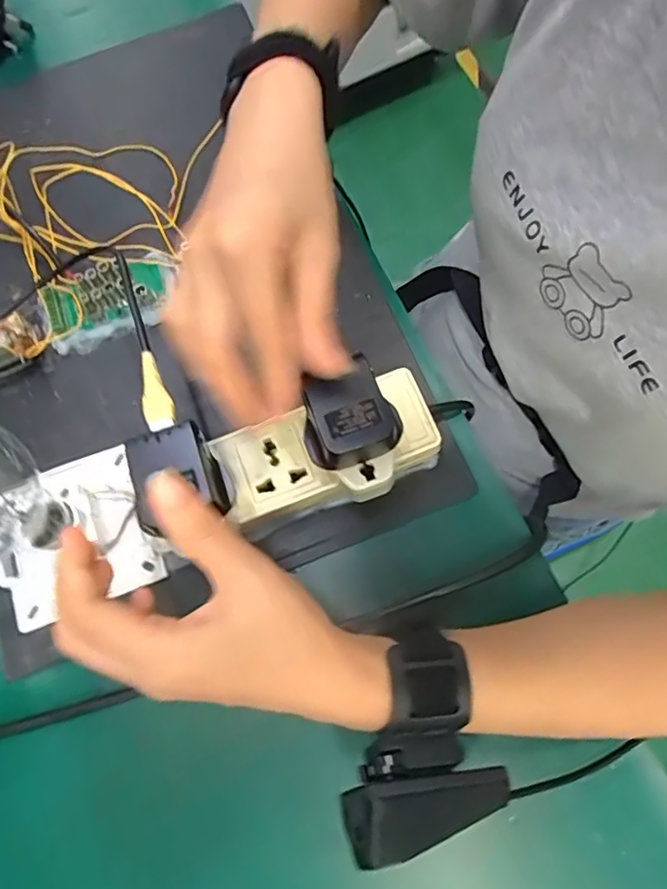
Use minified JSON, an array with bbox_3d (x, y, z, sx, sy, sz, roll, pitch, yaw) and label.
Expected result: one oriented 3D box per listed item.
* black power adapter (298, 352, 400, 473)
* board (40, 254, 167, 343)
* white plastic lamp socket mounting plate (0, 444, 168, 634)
[{"bbox_3d":[0.006,-0.013,0.268,0.042,0.027,0.044,-20,70,-2],"label":"black power adapter"},{"bbox_3d":[-0.156,-0.102,0.372,0.078,0.021,0.043,-20,70,-2],"label":"board"},{"bbox_3d":[-0.156,0.051,0.320,0.086,0.031,0.086,-23,74,-5],"label":"white plastic lamp socket mounting plate"}]

